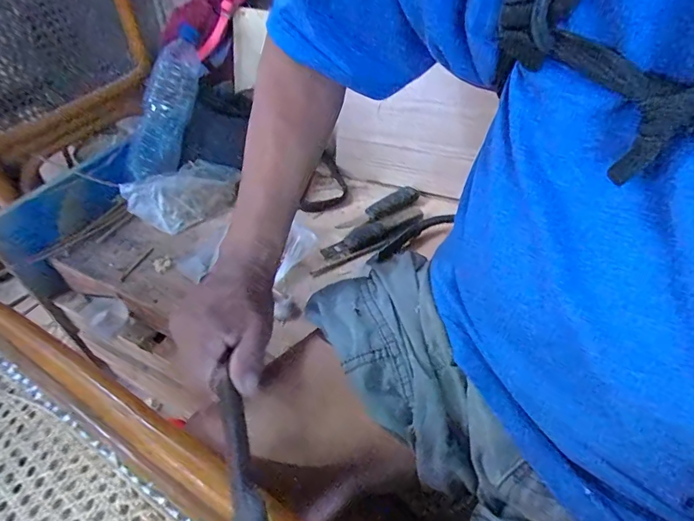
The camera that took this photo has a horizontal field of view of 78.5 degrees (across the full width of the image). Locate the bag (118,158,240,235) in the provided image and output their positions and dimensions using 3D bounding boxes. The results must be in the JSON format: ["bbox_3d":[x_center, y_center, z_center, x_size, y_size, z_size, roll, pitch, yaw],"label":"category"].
[{"bbox_3d":[-0.255,-0.115,0.690,0.108,0.056,0.175,27,53,30],"label":"bag"}]

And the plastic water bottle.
[{"bbox_3d":[-0.308,-0.274,0.732,0.065,0.070,0.295,7,76,15],"label":"plastic water bottle"}]

